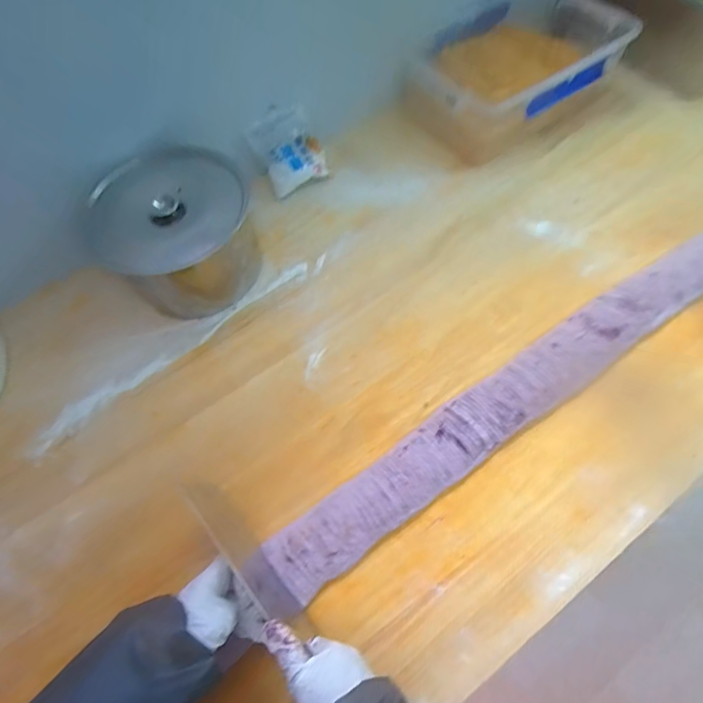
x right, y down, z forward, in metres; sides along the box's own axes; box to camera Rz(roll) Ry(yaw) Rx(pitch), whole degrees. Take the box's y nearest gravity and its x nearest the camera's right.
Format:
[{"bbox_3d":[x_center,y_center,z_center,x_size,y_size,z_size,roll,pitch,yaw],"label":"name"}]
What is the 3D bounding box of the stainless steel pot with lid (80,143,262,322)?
[{"bbox_3d":[-0.236,-0.162,0.609,0.184,0.167,0.205,28,70,15],"label":"stainless steel pot with lid"}]

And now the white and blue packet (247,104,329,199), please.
[{"bbox_3d":[-0.105,-0.338,0.715,0.102,0.117,0.029,-32,28,-8],"label":"white and blue packet"}]

